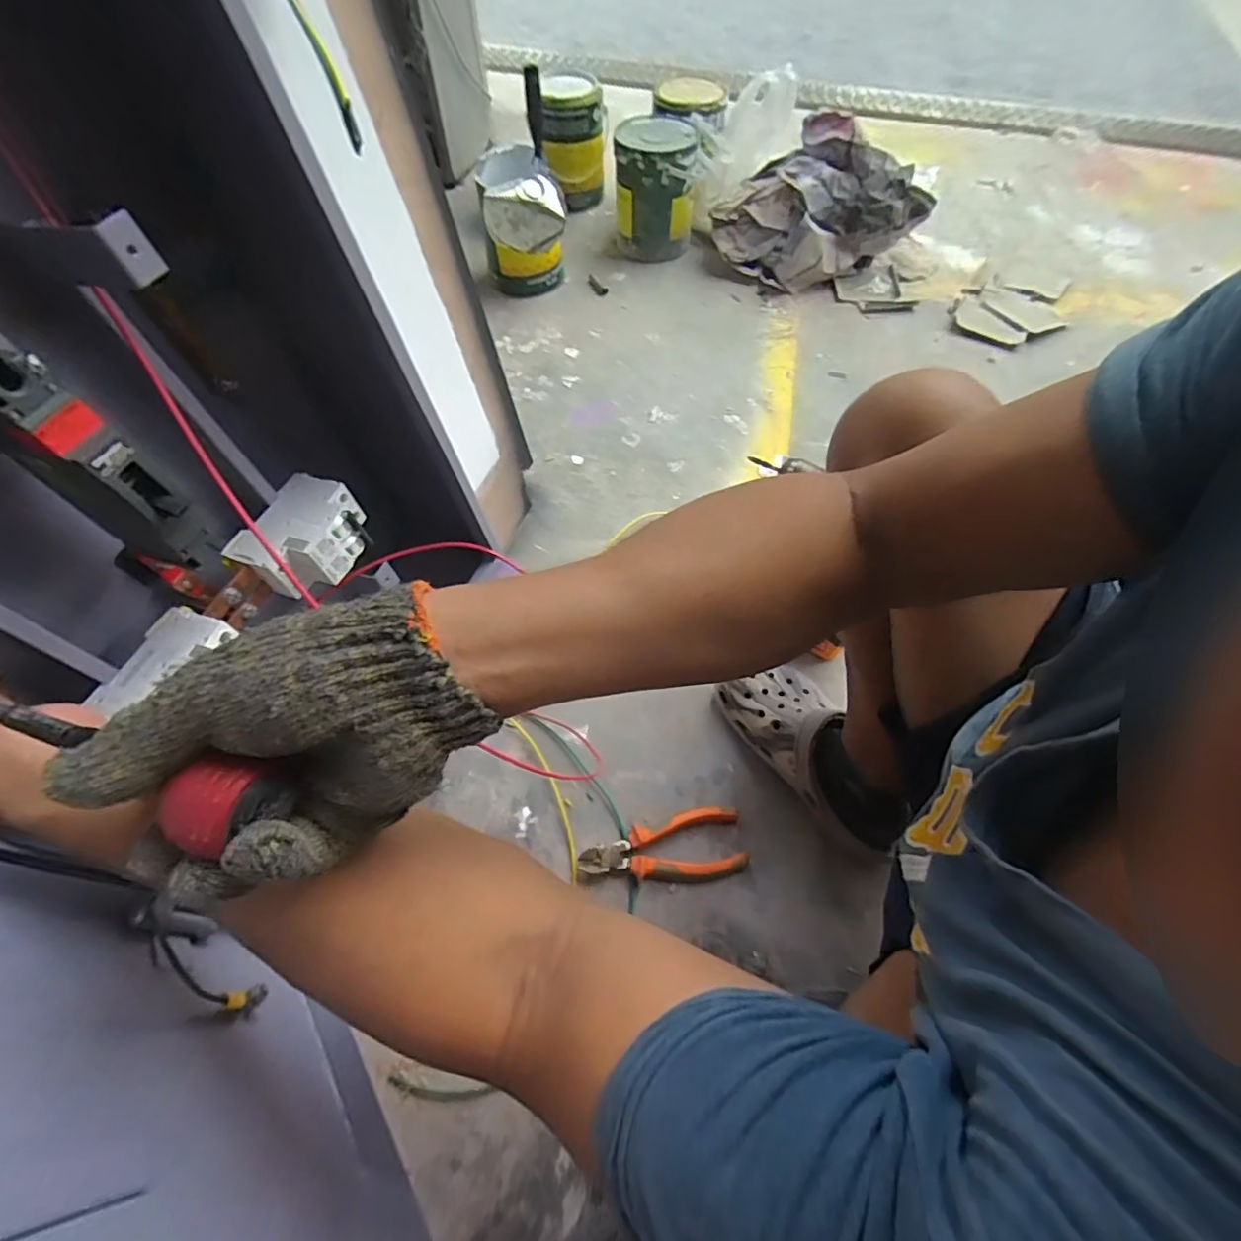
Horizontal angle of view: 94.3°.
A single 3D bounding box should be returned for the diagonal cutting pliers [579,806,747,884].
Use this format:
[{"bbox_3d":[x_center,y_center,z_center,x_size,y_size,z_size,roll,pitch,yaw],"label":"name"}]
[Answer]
[{"bbox_3d":[0.047,0.251,0.620,0.174,0.018,0.071,-10,59,-8],"label":"diagonal cutting pliers"}]

